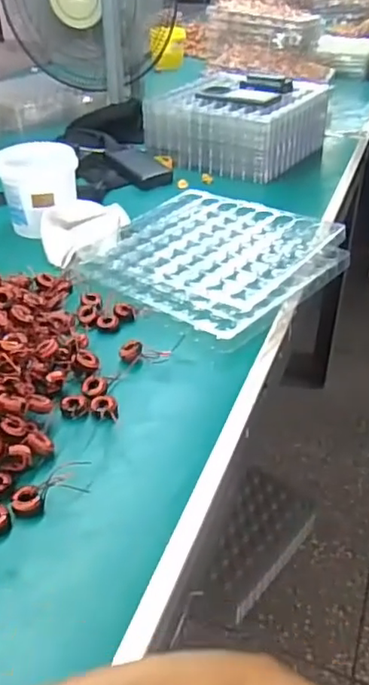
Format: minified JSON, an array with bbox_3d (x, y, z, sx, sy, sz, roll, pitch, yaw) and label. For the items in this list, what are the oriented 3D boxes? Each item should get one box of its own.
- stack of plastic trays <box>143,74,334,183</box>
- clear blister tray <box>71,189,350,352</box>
[{"bbox_3d":[0.114,-0.473,1.256,0.287,0.140,0.305,21,41,28],"label":"stack of plastic trays"},{"bbox_3d":[0.040,-0.130,0.855,0.313,0.027,0.333,25,43,31],"label":"clear blister tray"}]

